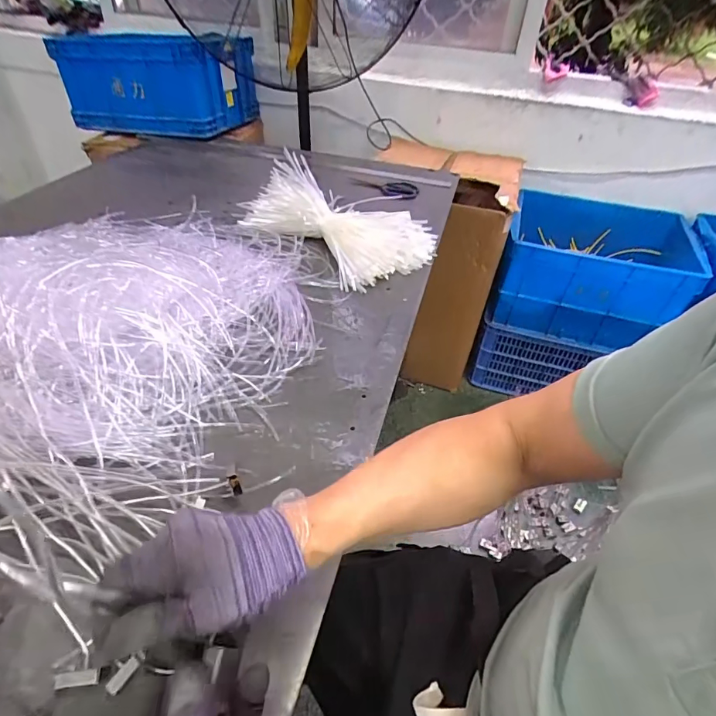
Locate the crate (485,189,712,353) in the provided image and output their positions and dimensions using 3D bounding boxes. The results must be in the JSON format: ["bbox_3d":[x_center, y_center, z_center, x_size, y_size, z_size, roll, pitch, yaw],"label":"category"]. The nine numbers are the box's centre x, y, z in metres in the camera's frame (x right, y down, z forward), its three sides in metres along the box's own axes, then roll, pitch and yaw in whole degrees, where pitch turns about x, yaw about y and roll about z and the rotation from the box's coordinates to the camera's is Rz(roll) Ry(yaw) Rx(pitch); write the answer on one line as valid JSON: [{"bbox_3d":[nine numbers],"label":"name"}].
[{"bbox_3d":[0.778,-0.297,1.512,0.567,0.340,0.422,15,43,12],"label":"crate"}]

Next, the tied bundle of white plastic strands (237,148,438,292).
[{"bbox_3d":[-0.044,-0.309,0.966,0.267,0.094,0.402,-32,53,-33],"label":"tied bundle of white plastic strands"}]

